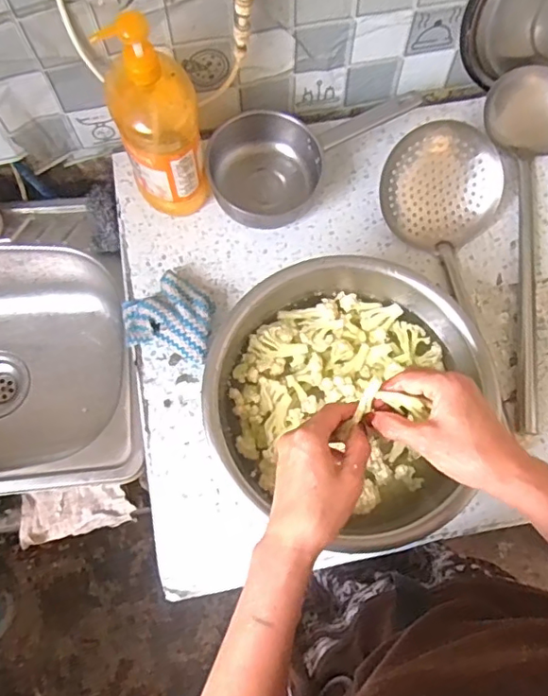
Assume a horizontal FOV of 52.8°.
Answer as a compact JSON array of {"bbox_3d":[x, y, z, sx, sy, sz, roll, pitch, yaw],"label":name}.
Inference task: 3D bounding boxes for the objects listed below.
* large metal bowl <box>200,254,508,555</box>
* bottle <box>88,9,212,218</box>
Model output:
[{"bbox_3d":[0.080,0.055,0.643,0.292,0.117,0.295,0,72,-1],"label":"large metal bowl"},{"bbox_3d":[-0.133,-0.253,0.647,0.093,0.263,0.077,-14,72,-6],"label":"bottle"}]

